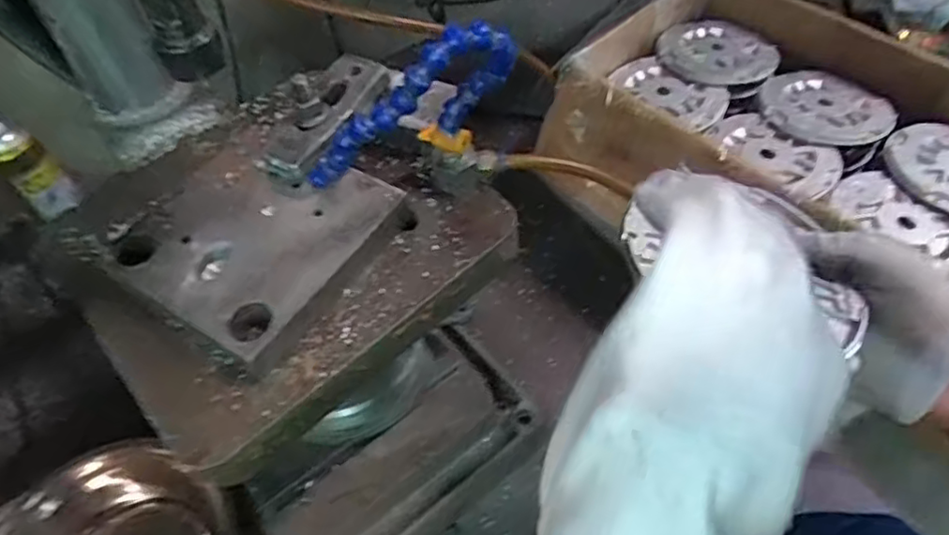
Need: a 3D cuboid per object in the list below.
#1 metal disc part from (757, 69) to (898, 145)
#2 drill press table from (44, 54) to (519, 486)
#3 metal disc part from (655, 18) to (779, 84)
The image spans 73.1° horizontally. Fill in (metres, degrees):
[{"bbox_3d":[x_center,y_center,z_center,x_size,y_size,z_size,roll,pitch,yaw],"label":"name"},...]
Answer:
[{"bbox_3d":[0.385,-0.177,0.704,0.130,0.012,0.109,10,54,13],"label":"metal disc part"},{"bbox_3d":[-0.142,-0.039,0.454,0.266,0.068,0.277,-36,58,-21],"label":"drill press table"},{"bbox_3d":[0.294,-0.261,0.773,0.136,0.015,0.111,8,54,11],"label":"metal disc part"}]

